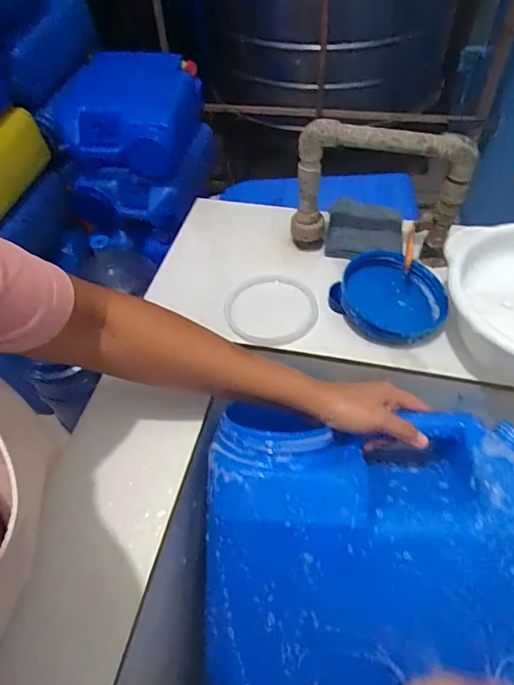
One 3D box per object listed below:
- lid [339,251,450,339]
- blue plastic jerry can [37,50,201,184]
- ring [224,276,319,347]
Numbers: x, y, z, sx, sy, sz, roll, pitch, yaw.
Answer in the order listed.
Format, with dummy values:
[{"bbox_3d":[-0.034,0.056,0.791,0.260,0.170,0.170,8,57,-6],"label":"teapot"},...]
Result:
[{"bbox_3d":[0.161,-0.053,0.550,0.120,0.033,0.121,-2,52,2],"label":"lid"},{"bbox_3d":[-0.356,-0.655,1.320,0.364,0.168,0.356,5,52,8],"label":"blue plastic jerry can"},{"bbox_3d":[0.017,-0.041,0.569,0.116,0.008,0.107,-2,52,2],"label":"ring"}]

